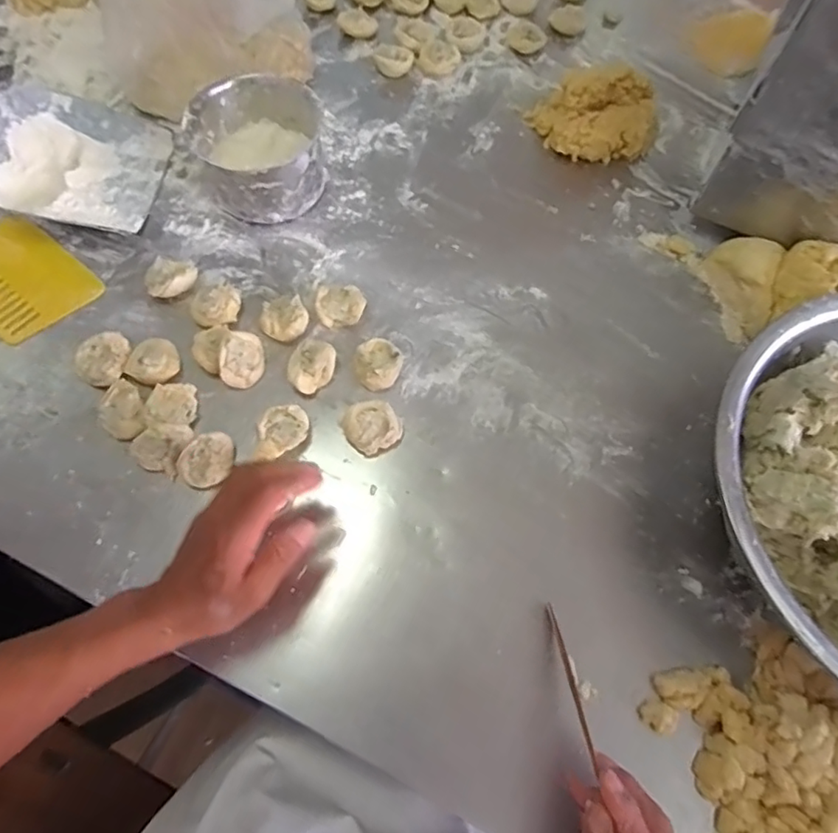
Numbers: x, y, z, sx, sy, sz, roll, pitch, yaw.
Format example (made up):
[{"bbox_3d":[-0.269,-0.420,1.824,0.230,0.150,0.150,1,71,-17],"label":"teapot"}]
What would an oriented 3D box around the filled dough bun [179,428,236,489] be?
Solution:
[{"bbox_3d":[-0.202,0.043,0.554,0.044,0.028,0.054,41,70,16],"label":"filled dough bun"}]

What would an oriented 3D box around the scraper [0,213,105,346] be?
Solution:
[{"bbox_3d":[-0.460,-0.159,0.656,0.164,0.010,0.117,38,70,10],"label":"scraper"}]

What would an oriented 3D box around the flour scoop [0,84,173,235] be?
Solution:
[{"bbox_3d":[-0.419,-0.321,0.688,0.197,0.082,0.177,7,65,2],"label":"flour scoop"}]

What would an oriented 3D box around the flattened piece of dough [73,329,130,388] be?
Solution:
[{"bbox_3d":[-0.329,-0.058,0.605,0.043,0.035,0.055,13,65,4],"label":"flattened piece of dough"}]

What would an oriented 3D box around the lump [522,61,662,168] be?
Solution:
[{"bbox_3d":[0.228,-0.387,0.734,0.163,0.078,0.109,17,66,6],"label":"lump"}]

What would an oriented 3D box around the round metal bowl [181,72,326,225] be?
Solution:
[{"bbox_3d":[-0.185,-0.315,0.680,0.139,0.093,0.151,1,65,-1],"label":"round metal bowl"}]

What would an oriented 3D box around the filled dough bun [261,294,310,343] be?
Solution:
[{"bbox_3d":[-0.147,-0.106,0.625,0.048,0.029,0.053,-28,69,-14],"label":"filled dough bun"}]

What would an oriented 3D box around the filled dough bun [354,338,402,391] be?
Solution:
[{"bbox_3d":[-0.043,-0.053,0.605,0.047,0.025,0.053,-1,65,-2],"label":"filled dough bun"}]

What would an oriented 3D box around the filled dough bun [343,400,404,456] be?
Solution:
[{"bbox_3d":[-0.046,0.011,0.576,0.052,0.020,0.050,1,65,-1],"label":"filled dough bun"}]

